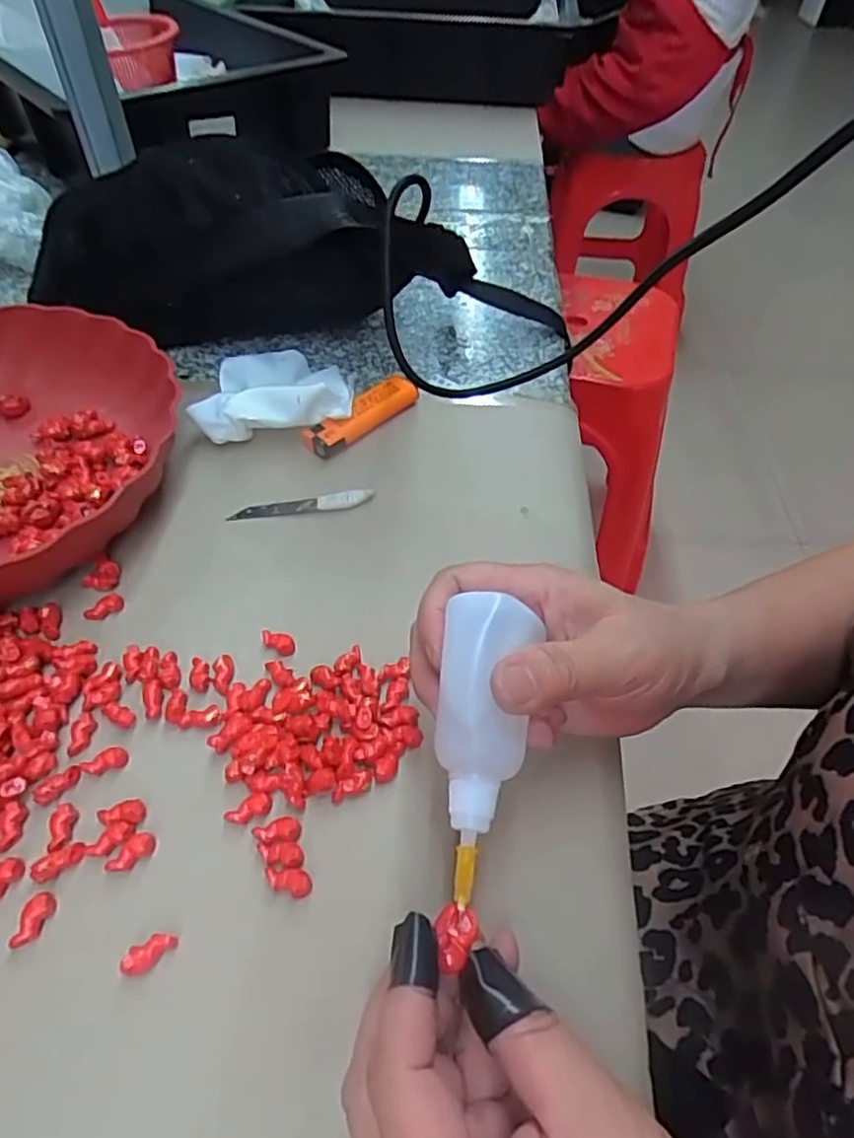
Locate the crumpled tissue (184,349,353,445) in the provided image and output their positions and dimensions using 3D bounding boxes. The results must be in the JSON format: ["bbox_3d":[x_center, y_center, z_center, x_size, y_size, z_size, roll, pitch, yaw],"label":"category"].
[{"bbox_3d":[-0.101,-0.121,0.429,0.095,0.036,0.092,-8,51,-8],"label":"crumpled tissue"}]

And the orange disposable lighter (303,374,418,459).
[{"bbox_3d":[-0.041,-0.099,0.423,0.030,0.015,0.080,34,58,24],"label":"orange disposable lighter"}]

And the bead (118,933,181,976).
[{"bbox_3d":[-0.098,0.135,0.232,0.018,0.006,0.010,-25,55,-20],"label":"bead"}]

